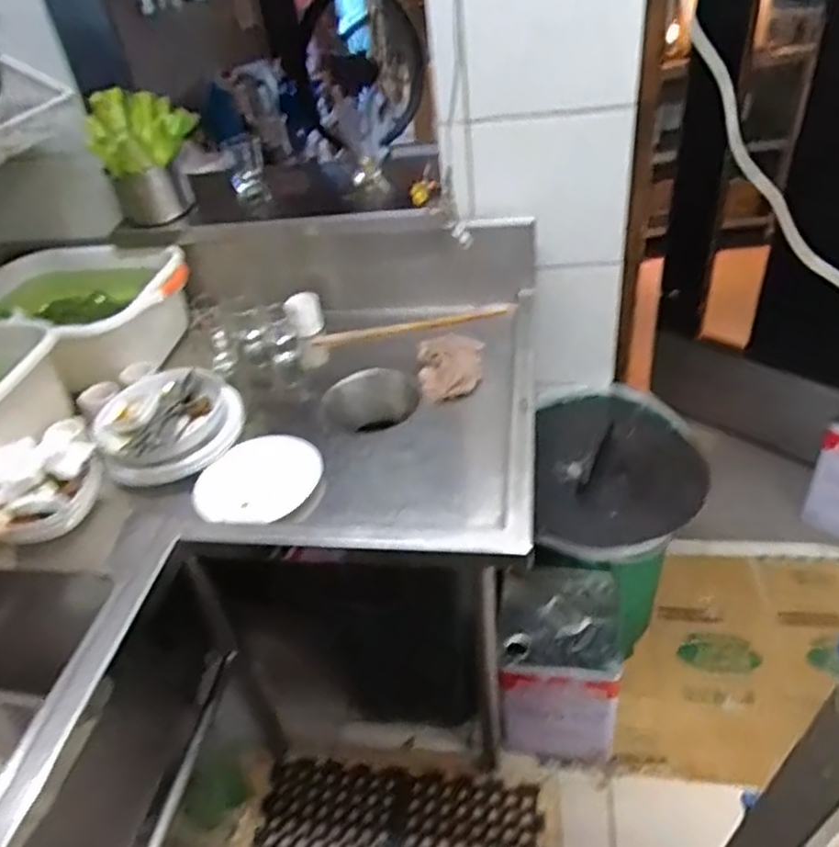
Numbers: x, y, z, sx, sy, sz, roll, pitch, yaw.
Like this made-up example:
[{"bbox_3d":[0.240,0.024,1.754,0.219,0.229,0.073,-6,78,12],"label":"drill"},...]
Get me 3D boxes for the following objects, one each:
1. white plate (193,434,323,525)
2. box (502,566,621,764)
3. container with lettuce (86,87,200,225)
[{"bbox_3d":[-0.249,0.084,1.046,0.179,0.031,0.180,-3,39,6],"label":"white plate"},{"bbox_3d":[0.299,0.521,1.436,0.228,0.353,0.262,0,39,10],"label":"box"},{"bbox_3d":[-0.549,-0.540,1.356,0.198,0.229,0.142,-25,42,-21],"label":"container with lettuce"}]

